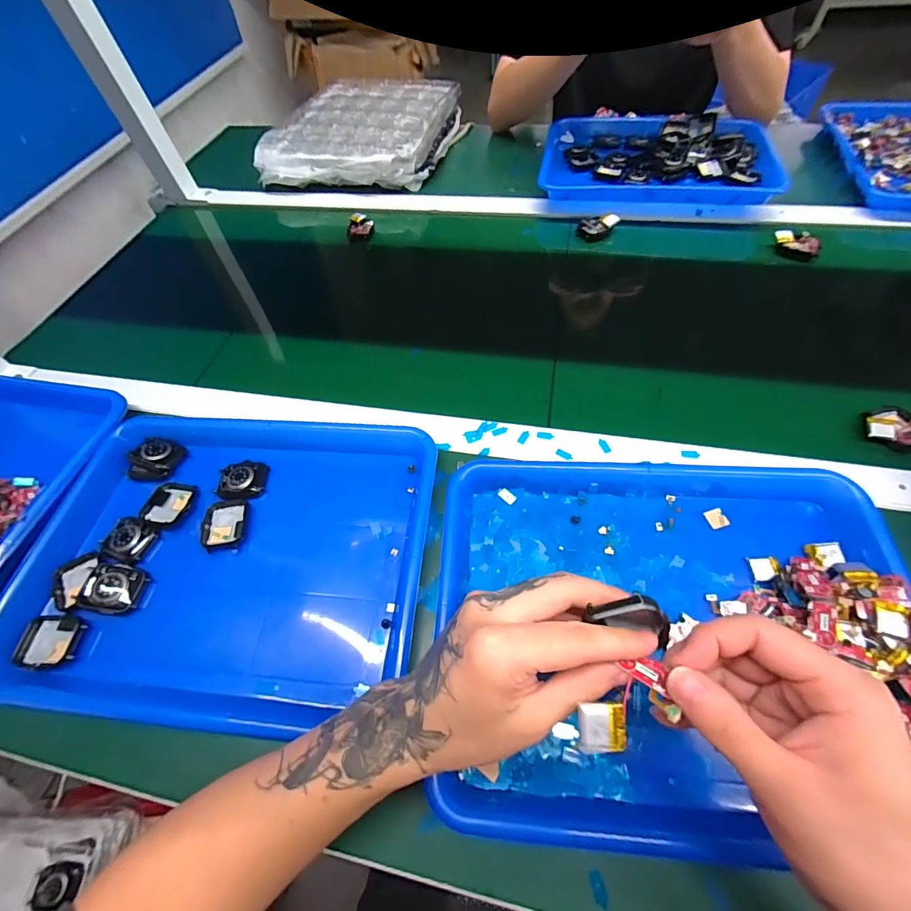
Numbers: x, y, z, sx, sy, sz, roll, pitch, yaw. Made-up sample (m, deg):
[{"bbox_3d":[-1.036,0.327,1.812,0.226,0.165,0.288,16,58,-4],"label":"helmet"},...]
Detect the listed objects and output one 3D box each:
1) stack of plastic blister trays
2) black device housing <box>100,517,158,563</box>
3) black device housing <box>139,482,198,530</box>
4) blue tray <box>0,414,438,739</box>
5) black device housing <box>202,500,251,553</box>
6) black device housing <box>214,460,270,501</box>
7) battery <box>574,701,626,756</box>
[{"bbox_3d":[-0.155,-0.575,0.738,0.279,0.059,0.317,14,61,12],"label":"stack of plastic blister trays"},{"bbox_3d":[-0.295,0.076,0.373,0.038,0.009,0.035,18,62,15],"label":"black device housing"},{"bbox_3d":[-0.268,0.046,0.389,0.038,0.013,0.049,4,59,7],"label":"black device housing"},{"bbox_3d":[-0.192,0.078,0.365,0.331,0.034,0.268,3,59,6],"label":"blue tray"},{"bbox_3d":[-0.207,0.061,0.373,0.038,0.007,0.047,-11,59,-2],"label":"black device housing"},{"bbox_3d":[-0.205,0.024,0.397,0.043,0.009,0.040,4,59,6],"label":"black device housing"},{"bbox_3d":[0.068,0.126,0.191,0.021,0.007,0.019,0,59,4],"label":"battery"}]

